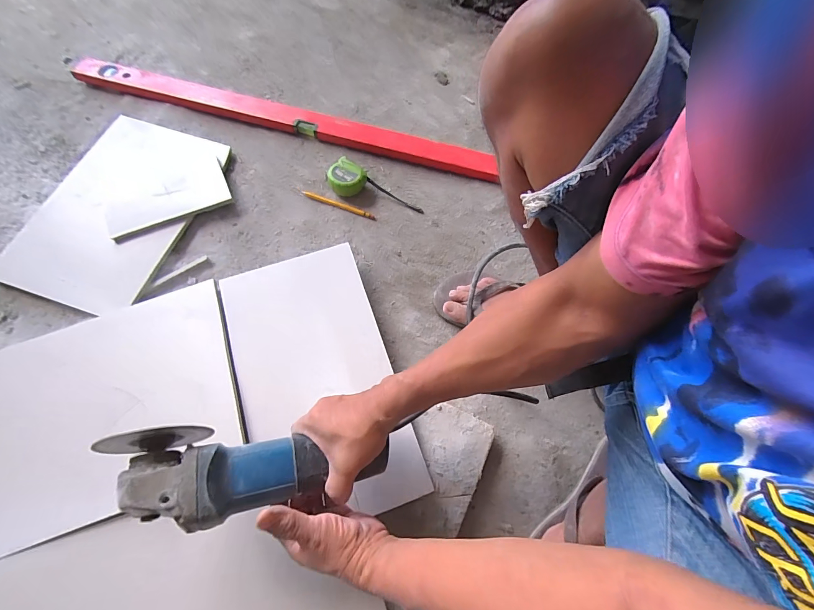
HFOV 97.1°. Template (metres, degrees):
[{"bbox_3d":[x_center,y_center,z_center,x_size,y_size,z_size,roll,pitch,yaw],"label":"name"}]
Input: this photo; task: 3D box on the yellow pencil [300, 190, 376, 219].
[{"bbox_3d":[-0.126,-0.185,0.664,0.141,0.009,0.014,20,70,5],"label":"yellow pencil"}]

